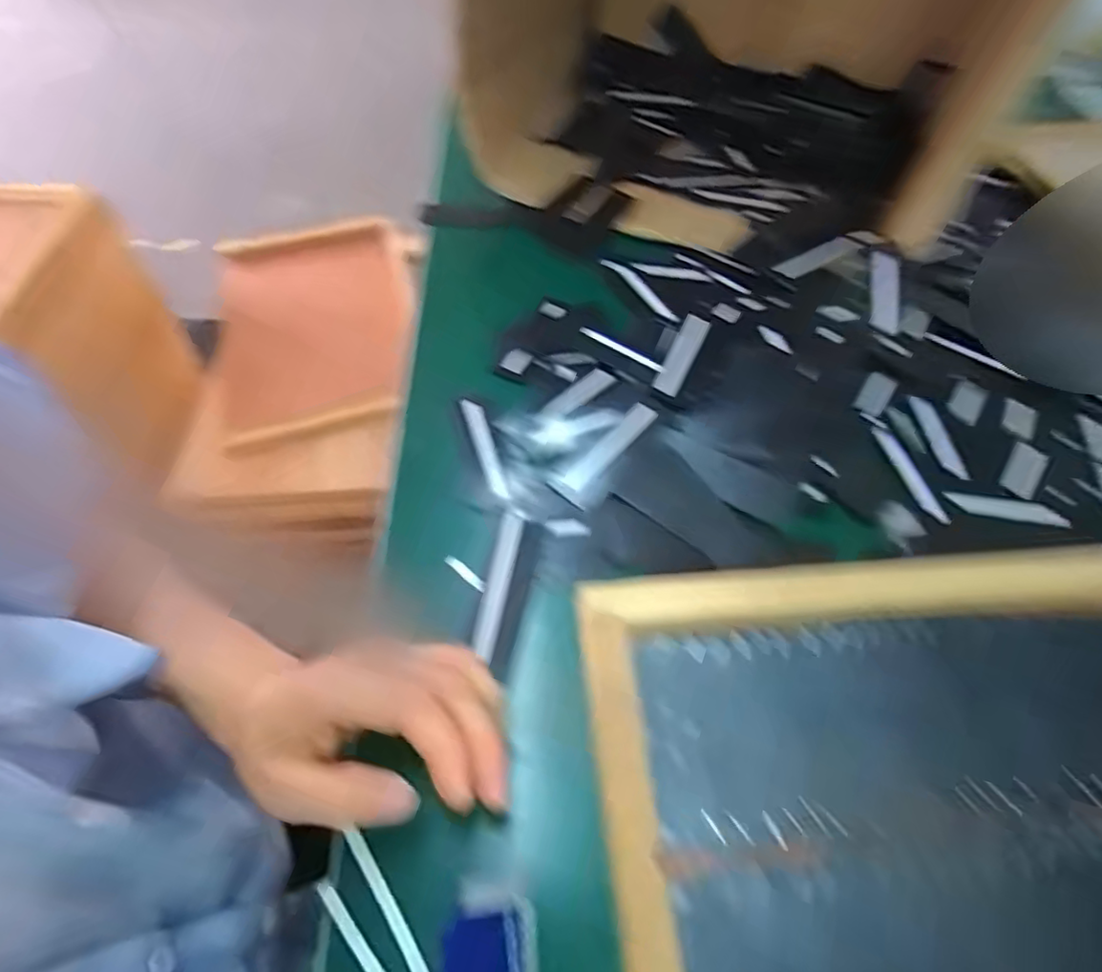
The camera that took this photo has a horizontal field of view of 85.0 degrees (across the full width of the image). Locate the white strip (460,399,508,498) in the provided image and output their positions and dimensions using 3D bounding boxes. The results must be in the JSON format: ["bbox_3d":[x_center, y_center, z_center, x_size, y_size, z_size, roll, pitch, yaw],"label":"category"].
[{"bbox_3d":[-0.042,-0.025,0.384,0.011,0.004,0.079,-22,61,-1],"label":"white strip"}]

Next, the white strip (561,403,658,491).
[{"bbox_3d":[0.038,-0.025,0.380,0.015,0.004,0.078,37,64,23],"label":"white strip"}]

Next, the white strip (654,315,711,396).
[{"bbox_3d":[0.092,-0.093,0.420,0.018,0.005,0.074,22,59,16],"label":"white strip"}]

